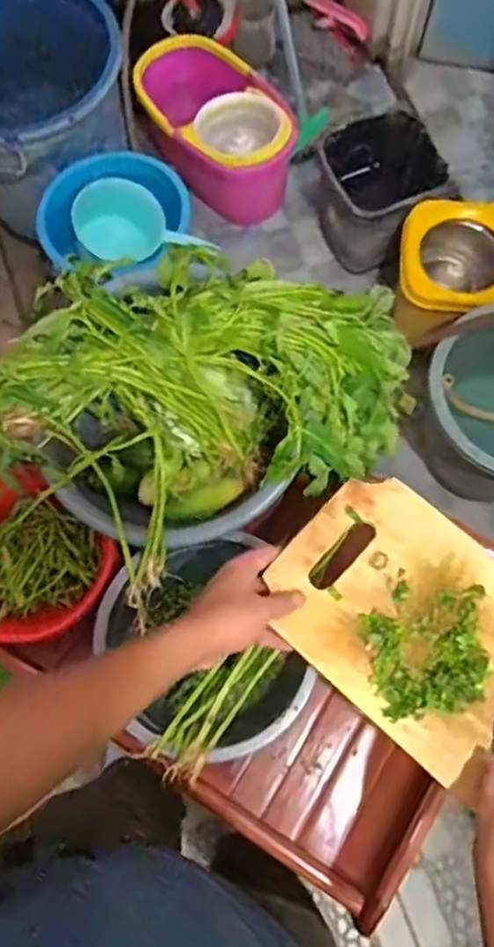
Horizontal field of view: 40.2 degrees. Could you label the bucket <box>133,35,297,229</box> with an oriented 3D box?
[{"bbox_3d":[-0.064,-0.846,1.633,0.287,0.190,0.424,-35,75,-8],"label":"bucket"}]

